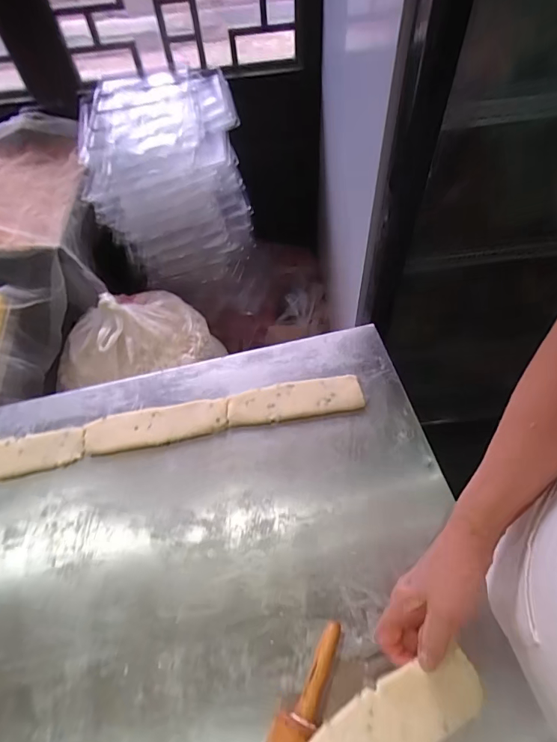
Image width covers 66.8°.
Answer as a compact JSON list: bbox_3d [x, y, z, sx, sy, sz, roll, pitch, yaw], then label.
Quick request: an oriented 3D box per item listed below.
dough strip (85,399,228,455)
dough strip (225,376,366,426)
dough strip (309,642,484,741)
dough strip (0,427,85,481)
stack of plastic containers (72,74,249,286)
[{"bbox_3d":[-0.173,0.076,0.605,0.200,0.012,0.061,-12,58,-4],"label":"dough strip"},{"bbox_3d":[0.024,0.041,0.616,0.192,0.014,0.060,-9,57,-2],"label":"dough strip"},{"bbox_3d":[0.083,0.289,0.334,0.201,0.025,0.058,-8,54,-30],"label":"dough strip"},{"bbox_3d":[-0.373,0.122,0.591,0.198,0.014,0.062,-11,58,-3],"label":"dough strip"},{"bbox_3d":[-0.240,-0.432,0.957,0.305,0.308,0.324,-11,58,-3],"label":"stack of plastic containers"}]

